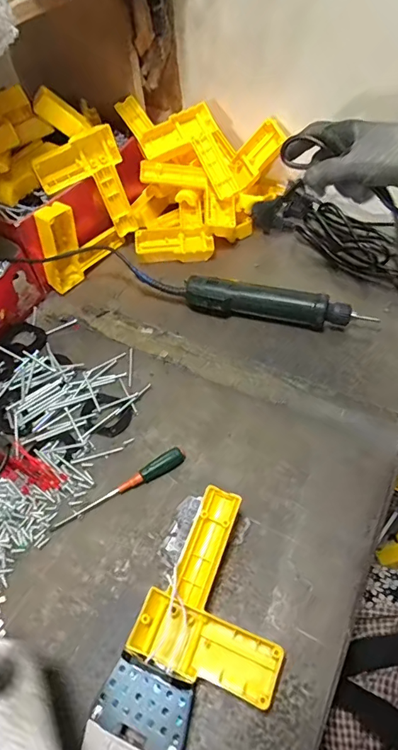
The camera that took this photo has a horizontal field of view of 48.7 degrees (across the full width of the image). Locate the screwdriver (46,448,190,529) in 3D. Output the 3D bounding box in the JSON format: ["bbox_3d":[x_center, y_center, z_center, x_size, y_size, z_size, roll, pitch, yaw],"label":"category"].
[{"bbox_3d":[-0.079,0.115,0.446,0.148,0.016,0.018,-28,57,-16],"label":"screwdriver"}]

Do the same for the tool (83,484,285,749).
[{"bbox_3d":[-0.001,0.224,0.342,0.112,0.047,0.254,20,58,17],"label":"tool"}]

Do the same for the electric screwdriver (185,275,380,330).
[{"bbox_3d":[0.099,-0.092,0.577,0.233,0.043,0.038,10,55,11],"label":"electric screwdriver"}]

